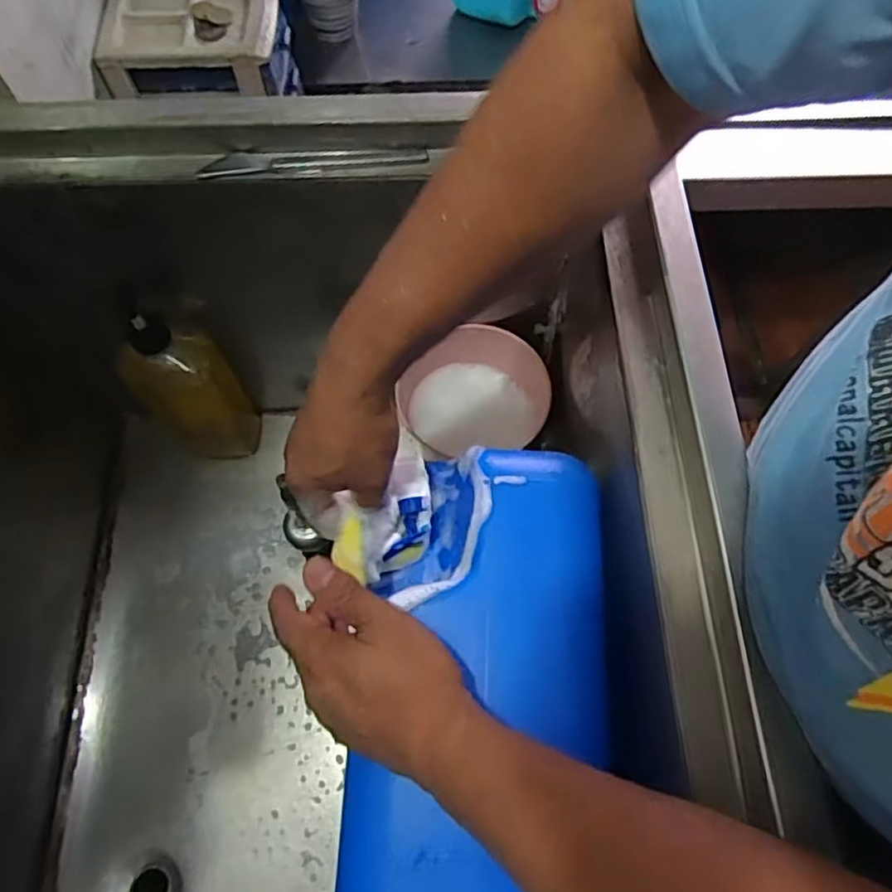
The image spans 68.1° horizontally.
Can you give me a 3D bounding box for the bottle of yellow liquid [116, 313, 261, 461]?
[{"bbox_3d":[-0.264,-0.056,0.709,0.079,0.252,0.061,-12,67,-6],"label":"bottle of yellow liquid"}]

